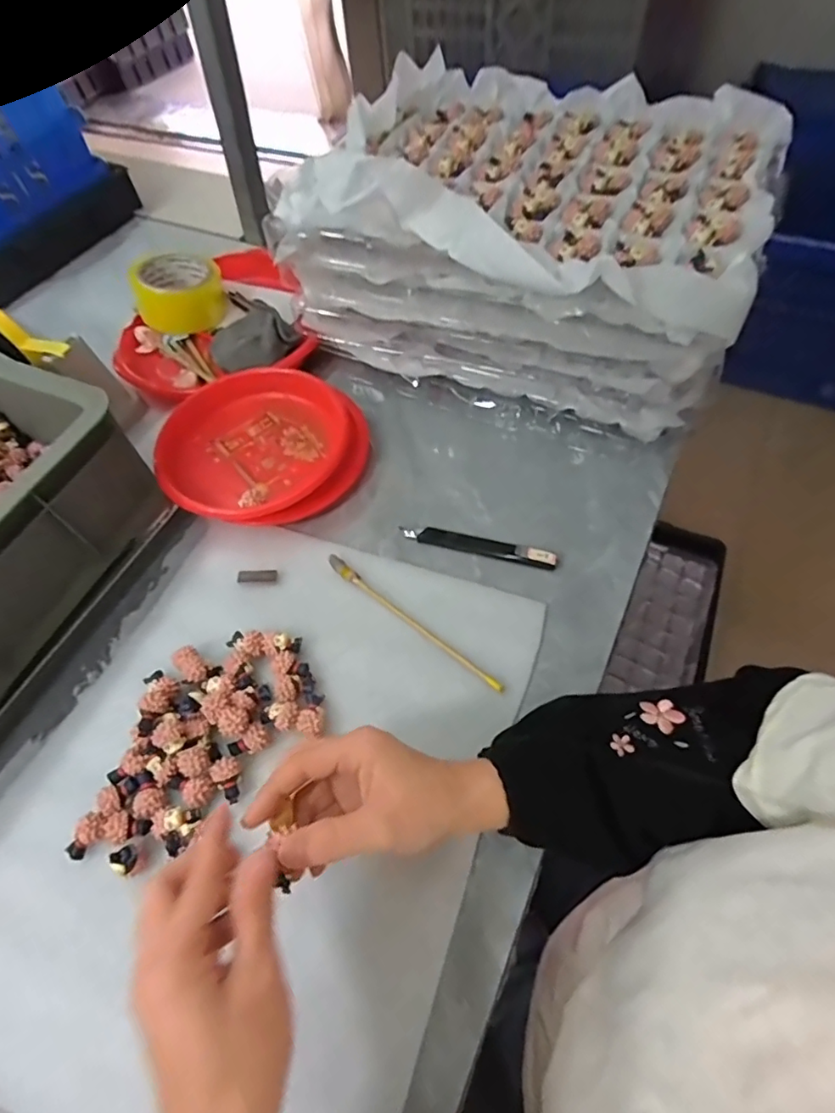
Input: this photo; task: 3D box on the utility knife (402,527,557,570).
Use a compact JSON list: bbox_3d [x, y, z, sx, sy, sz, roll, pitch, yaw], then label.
[{"bbox_3d":[0.052,-0.010,0.468,0.135,0.011,0.014,14,61,12],"label":"utility knife"}]

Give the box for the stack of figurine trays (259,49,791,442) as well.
[{"bbox_3d":[0.114,-0.291,0.515,0.373,0.185,0.286,29,65,20],"label":"stack of figurine trays"}]

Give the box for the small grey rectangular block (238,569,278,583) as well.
[{"bbox_3d":[-0.139,0.016,0.467,0.035,0.004,0.011,-2,59,3],"label":"small grey rectangular block"}]

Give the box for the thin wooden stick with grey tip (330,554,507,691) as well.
[{"bbox_3d":[-0.008,0.051,0.434,0.182,0.004,0.011,36,68,23],"label":"thin wooden stick with grey tip"}]

